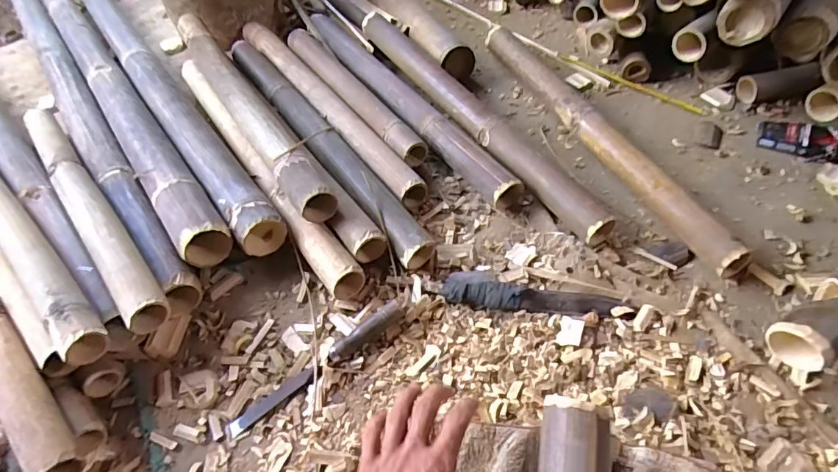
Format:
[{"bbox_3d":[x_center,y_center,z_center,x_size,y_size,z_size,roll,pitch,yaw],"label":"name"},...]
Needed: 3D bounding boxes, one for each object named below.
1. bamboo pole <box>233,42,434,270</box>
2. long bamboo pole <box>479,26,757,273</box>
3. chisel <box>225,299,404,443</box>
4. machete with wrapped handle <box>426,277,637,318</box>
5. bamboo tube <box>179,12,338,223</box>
[{"bbox_3d":[-0.189,-0.175,0.840,0.059,0.057,0.649,-31,57,-19],"label":"bamboo pole"},{"bbox_3d":[0.287,-0.180,0.808,0.040,0.055,0.625,-22,54,-12],"label":"long bamboo pole"},{"bbox_3d":[-0.125,0.160,0.598,0.250,0.022,0.024,-33,57,-20],"label":"chisel"},{"bbox_3d":[0.145,0.083,0.641,0.257,0.022,0.037,5,53,8],"label":"machete with wrapped handle"},{"bbox_3d":[-0.304,-0.237,0.842,0.068,0.067,0.627,-29,56,-17],"label":"bamboo tube"}]

